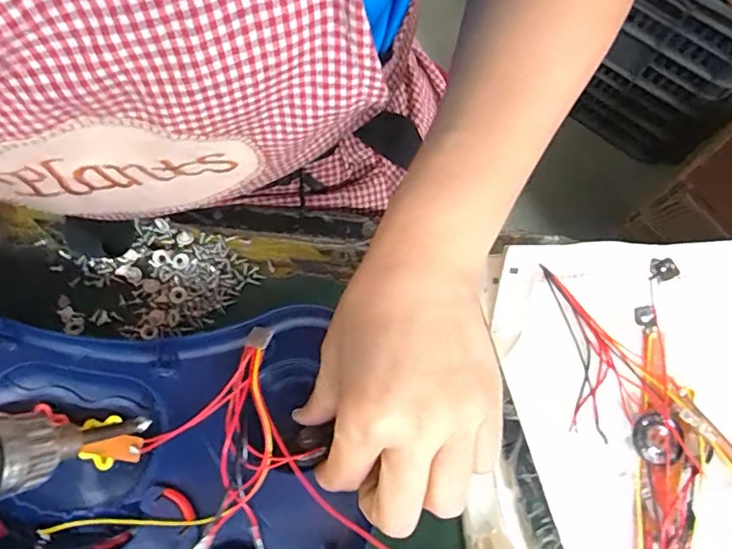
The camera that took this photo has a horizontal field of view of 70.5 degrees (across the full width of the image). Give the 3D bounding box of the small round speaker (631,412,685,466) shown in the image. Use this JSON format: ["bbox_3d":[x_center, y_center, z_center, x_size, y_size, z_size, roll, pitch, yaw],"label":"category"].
[{"bbox_3d":[0.160,0.091,0.284,0.023,0.013,0.025,0,76,1],"label":"small round speaker"}]

